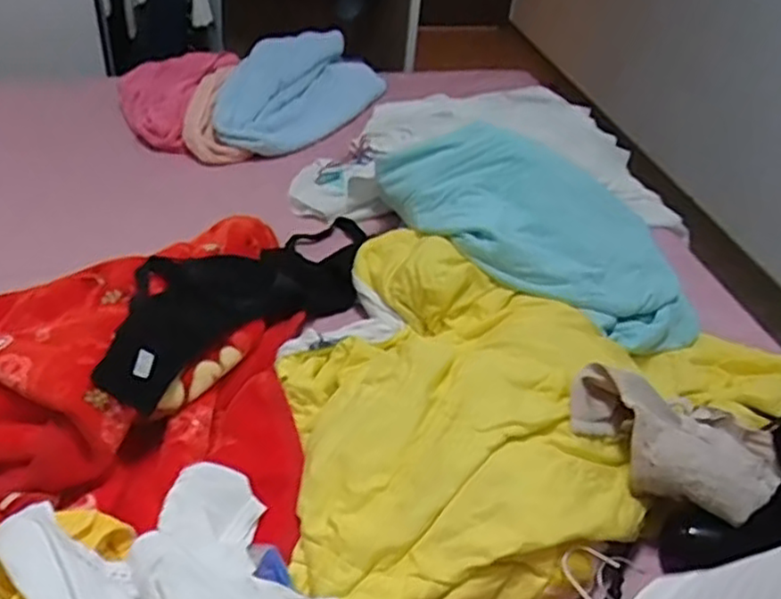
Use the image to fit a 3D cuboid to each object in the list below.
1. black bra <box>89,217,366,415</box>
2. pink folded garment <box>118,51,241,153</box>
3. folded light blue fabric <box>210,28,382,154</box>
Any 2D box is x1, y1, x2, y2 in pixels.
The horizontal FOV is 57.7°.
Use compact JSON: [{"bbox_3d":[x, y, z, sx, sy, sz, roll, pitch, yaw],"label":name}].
[{"bbox_3d":[-0.207,-0.010,1.045,0.222,0.078,0.569,23,29,19],"label":"black bra"},{"bbox_3d":[-0.503,-0.456,1.541,0.234,0.056,0.373,9,40,3],"label":"pink folded garment"},{"bbox_3d":[-0.190,-0.453,1.573,0.303,0.115,0.440,8,40,2],"label":"folded light blue fabric"}]

